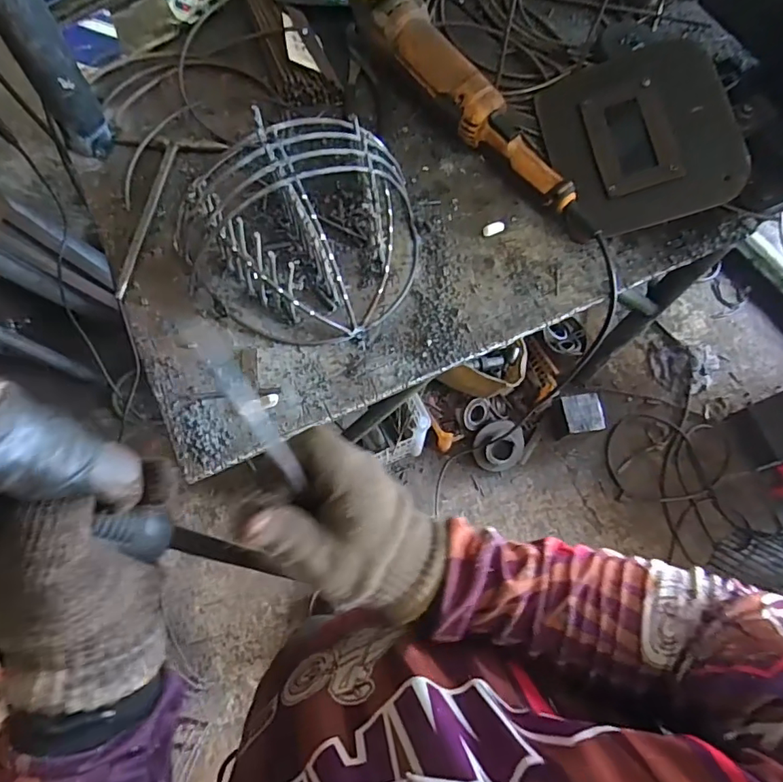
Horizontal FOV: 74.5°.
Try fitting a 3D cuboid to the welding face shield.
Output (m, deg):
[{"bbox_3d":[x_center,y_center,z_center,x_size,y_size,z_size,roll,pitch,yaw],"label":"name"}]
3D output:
[{"bbox_3d":[0.273,-0.297,0.579,0.182,0.022,0.232,-15,75,17],"label":"welding face shield"}]

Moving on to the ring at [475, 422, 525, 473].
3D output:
[{"bbox_3d":[0.283,0.147,1.330,0.130,0.036,0.139,0,105,-1],"label":"ring"}]

